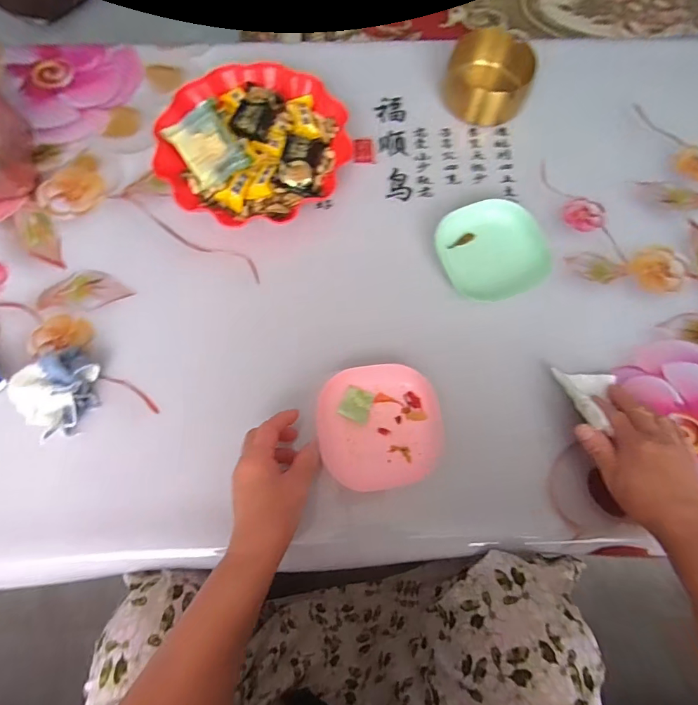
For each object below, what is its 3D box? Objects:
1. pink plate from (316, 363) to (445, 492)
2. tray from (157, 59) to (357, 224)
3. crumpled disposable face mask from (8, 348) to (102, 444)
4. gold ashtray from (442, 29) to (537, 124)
[{"bbox_3d":[0.034,0.077,0.451,0.128,0.018,0.128,0,74,-1],"label":"pink plate"},{"bbox_3d":[-0.118,-0.265,0.533,0.227,0.049,0.206,-9,74,-4],"label":"tray"},{"bbox_3d":[-0.309,0.036,0.441,0.075,0.047,0.085,27,75,6],"label":"crumpled disposable face mask"},{"bbox_3d":[0.186,-0.372,0.564,0.111,0.058,0.093,18,74,4],"label":"gold ashtray"}]

